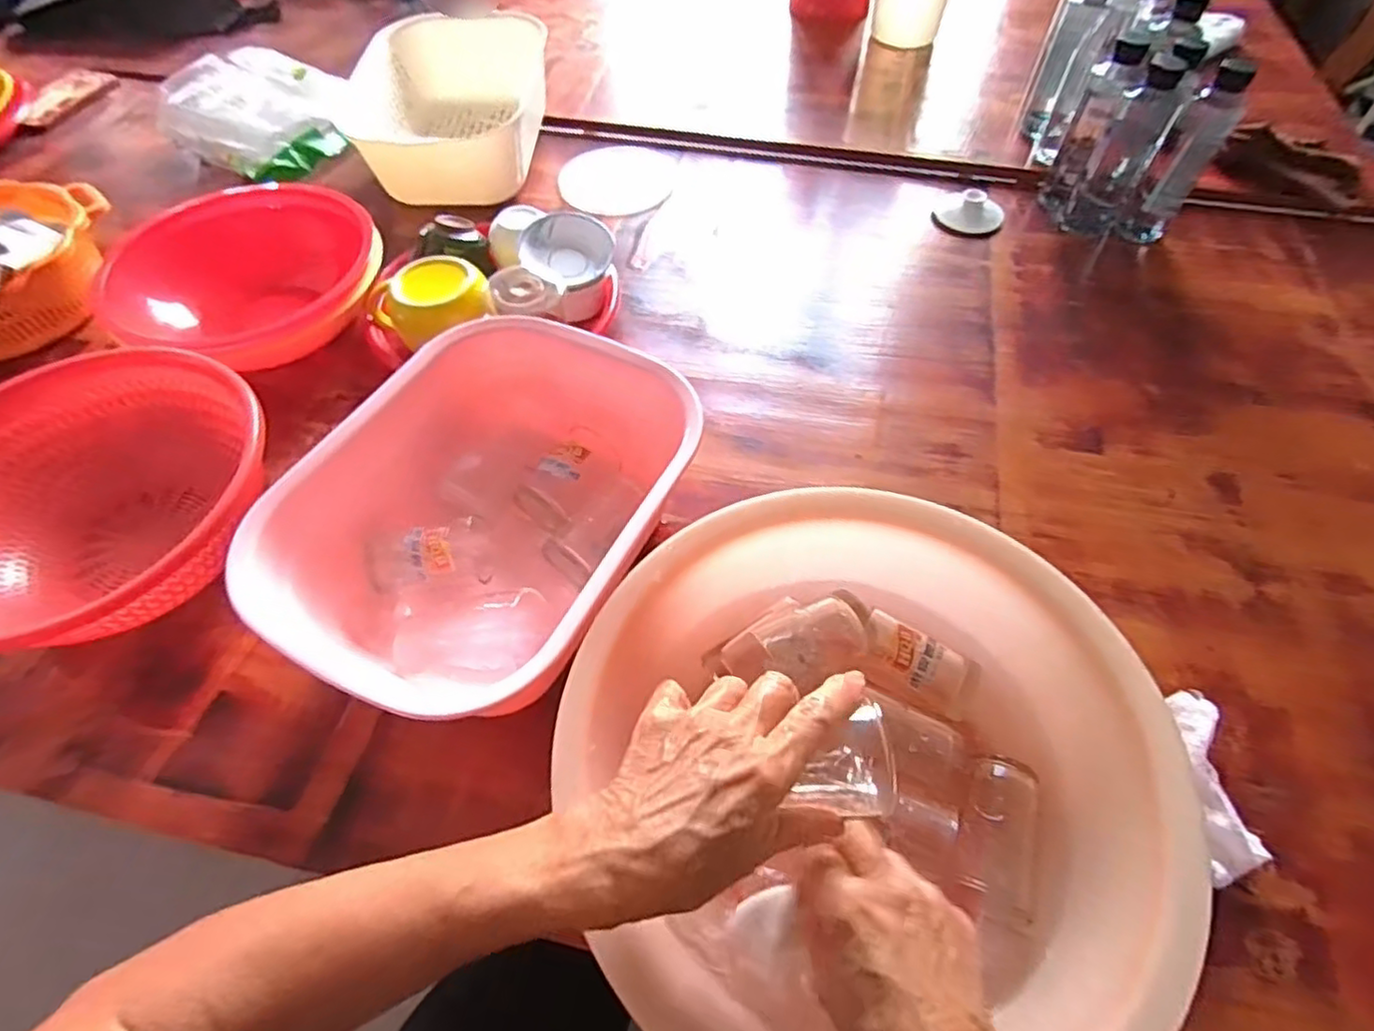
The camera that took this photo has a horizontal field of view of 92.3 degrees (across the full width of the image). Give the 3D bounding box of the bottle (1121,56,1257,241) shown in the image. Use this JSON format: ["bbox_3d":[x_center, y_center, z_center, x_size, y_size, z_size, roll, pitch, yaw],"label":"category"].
[{"bbox_3d":[0.550,-0.397,0.734,0.056,0.182,0.072,31,62,20],"label":"bottle"}]

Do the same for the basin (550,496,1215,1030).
[{"bbox_3d":[0.099,0.152,0.383,0.308,0.099,0.294,0,56,1],"label":"basin"}]

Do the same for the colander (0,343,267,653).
[{"bbox_3d":[-0.445,-0.005,0.517,0.254,0.100,0.242,0,56,1],"label":"colander"}]

